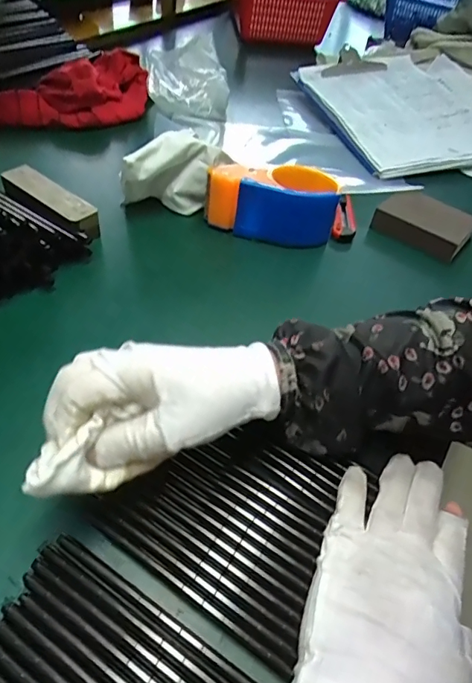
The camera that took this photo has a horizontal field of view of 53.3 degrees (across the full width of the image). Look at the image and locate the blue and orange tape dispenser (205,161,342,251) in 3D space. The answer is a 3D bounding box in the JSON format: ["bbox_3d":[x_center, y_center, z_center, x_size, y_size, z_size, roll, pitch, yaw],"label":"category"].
[{"bbox_3d":[0.040,-0.153,0.502,0.135,0.062,0.075,12,48,2],"label":"blue and orange tape dispenser"}]

